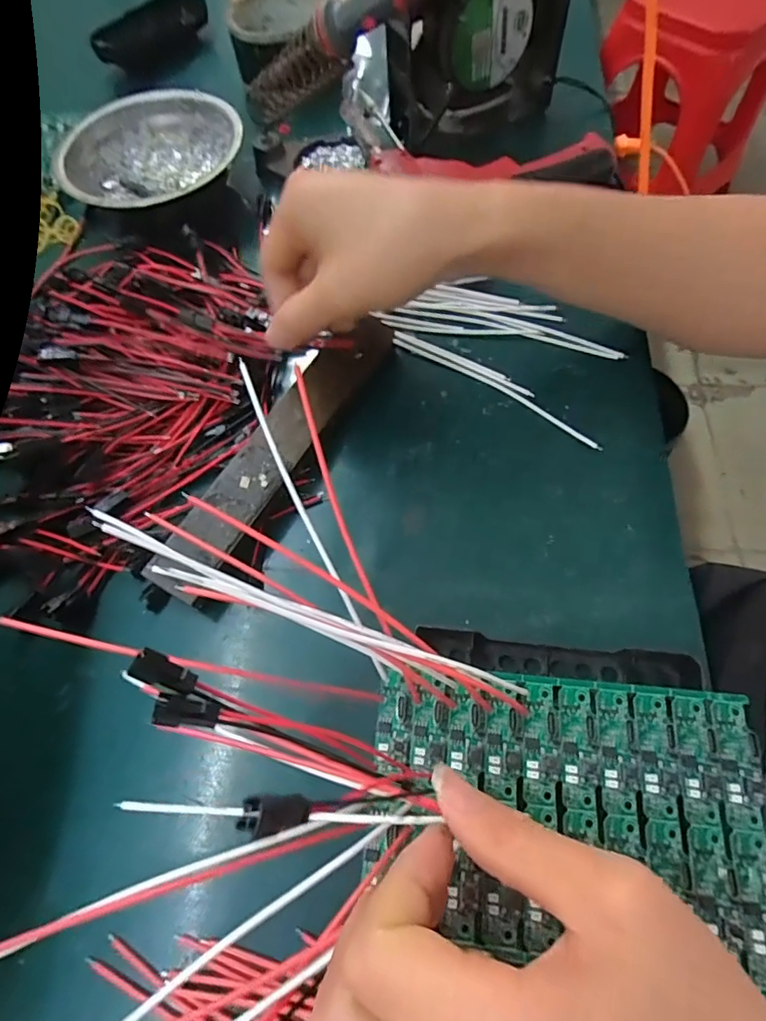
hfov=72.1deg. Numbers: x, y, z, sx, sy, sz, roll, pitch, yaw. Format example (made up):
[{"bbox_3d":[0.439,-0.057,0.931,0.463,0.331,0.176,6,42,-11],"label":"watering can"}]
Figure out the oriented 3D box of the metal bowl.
[{"bbox_3d":[-0.175,-0.262,0.387,0.127,0.033,0.127,-1,64,3],"label":"metal bowl"}]

